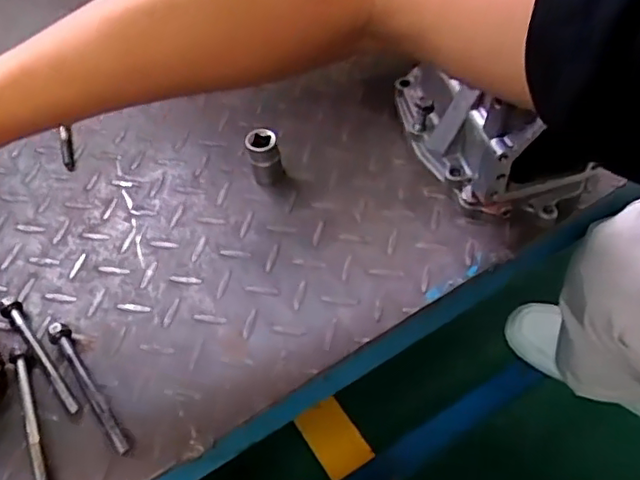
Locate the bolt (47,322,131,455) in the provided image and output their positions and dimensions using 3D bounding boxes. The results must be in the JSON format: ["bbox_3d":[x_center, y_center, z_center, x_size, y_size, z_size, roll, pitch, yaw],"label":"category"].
[{"bbox_3d":[-0.145,0.090,0.381,0.011,0.013,0.102,-32,56,-19],"label":"bolt"}]

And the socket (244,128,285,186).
[{"bbox_3d":[-0.042,-0.064,0.474,0.024,0.042,0.021,-12,52,-4],"label":"socket"}]

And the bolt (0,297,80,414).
[{"bbox_3d":[-0.182,0.073,0.397,0.013,0.011,0.103,-37,57,-22],"label":"bolt"}]

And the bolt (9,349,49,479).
[{"bbox_3d":[-0.177,0.109,0.372,0.009,0.010,0.096,-22,53,-12],"label":"bolt"}]

